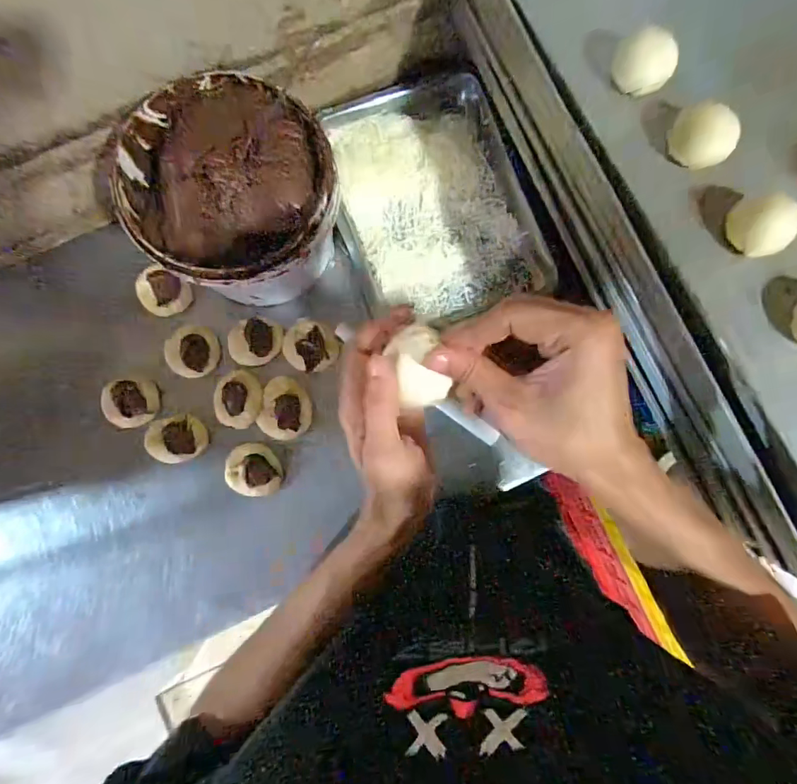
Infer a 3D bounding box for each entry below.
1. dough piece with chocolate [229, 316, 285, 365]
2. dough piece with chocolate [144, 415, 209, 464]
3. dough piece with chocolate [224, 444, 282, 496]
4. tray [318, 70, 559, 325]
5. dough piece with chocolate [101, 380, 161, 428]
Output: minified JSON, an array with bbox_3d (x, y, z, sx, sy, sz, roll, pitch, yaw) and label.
[{"bbox_3d":[-0.189,-0.067,0.619,0.070,0.013,0.065,6,84,-1],"label":"dough piece with chocolate"},{"bbox_3d":[-0.283,0.061,0.603,0.070,0.021,0.057,-17,85,-4],"label":"dough piece with chocolate"},{"bbox_3d":[-0.186,0.099,0.599,0.068,0.029,0.064,-4,85,-2],"label":"dough piece with chocolate"},{"bbox_3d":[0.042,-0.259,0.641,0.250,0.029,0.318,-21,86,-4],"label":"tray"},{"bbox_3d":[-0.348,0.014,0.607,0.067,0.016,0.060,-3,85,-2],"label":"dough piece with chocolate"}]

